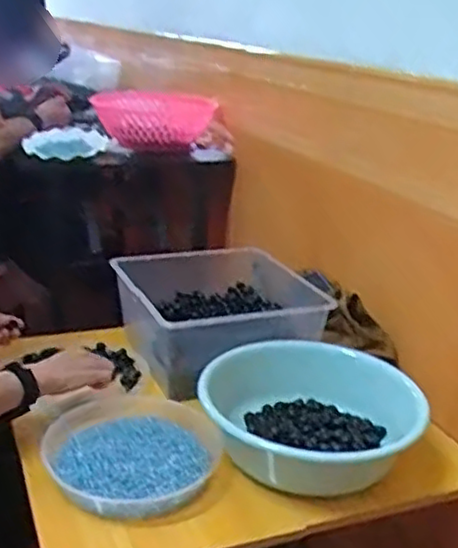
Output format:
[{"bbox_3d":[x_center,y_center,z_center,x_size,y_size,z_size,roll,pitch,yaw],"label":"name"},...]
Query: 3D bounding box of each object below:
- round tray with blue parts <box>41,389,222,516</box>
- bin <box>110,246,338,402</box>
[{"bbox_3d":[-0.127,0.231,0.955,0.234,0.040,0.256,-6,23,-23],"label":"round tray with blue parts"},{"bbox_3d":[-0.016,0.075,1.209,0.287,0.137,0.316,-7,23,-26],"label":"bin"}]

